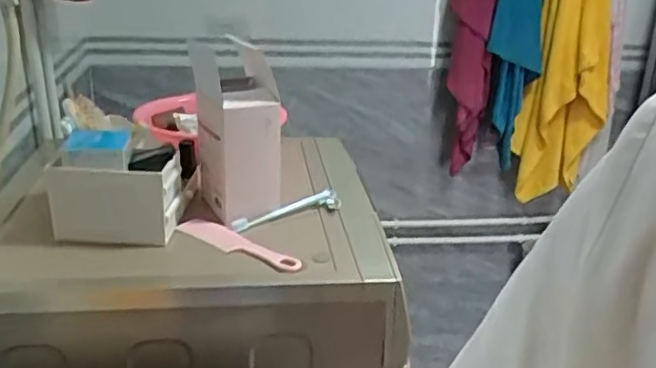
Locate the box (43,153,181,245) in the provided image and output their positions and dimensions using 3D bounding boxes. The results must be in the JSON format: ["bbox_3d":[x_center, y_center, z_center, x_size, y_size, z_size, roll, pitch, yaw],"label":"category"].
[{"bbox_3d":[-0.295,0.023,0.908,0.169,0.116,0.078,-1,22,-7],"label":"box"}]

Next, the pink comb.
[{"bbox_3d":[-0.123,0.083,0.925,0.207,0.012,0.049,15,25,28],"label":"pink comb"}]

